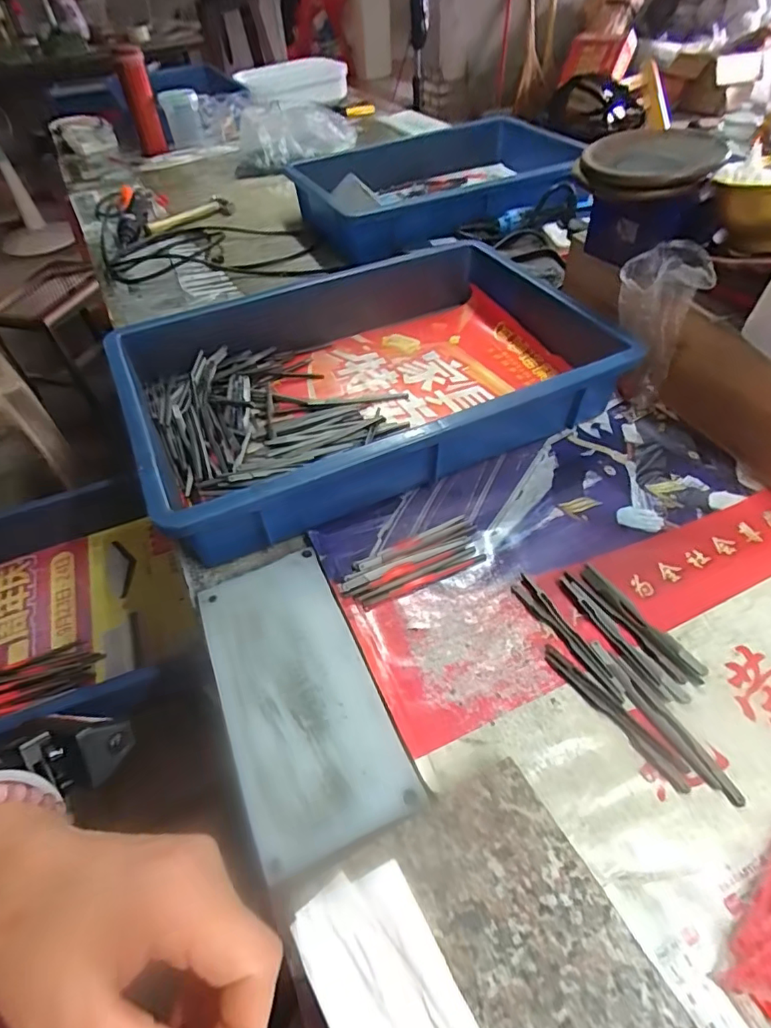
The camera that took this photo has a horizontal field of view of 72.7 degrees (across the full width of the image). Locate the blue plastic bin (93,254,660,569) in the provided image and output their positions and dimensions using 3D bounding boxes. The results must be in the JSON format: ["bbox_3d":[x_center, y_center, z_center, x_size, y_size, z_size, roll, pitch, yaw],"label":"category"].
[{"bbox_3d":[-0.011,-0.138,0.512,0.446,0.077,0.294,-20,51,-15],"label":"blue plastic bin"}]

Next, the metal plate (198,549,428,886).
[{"bbox_3d":[-0.059,0.111,0.343,0.093,0.007,0.197,-20,51,-15],"label":"metal plate"}]

